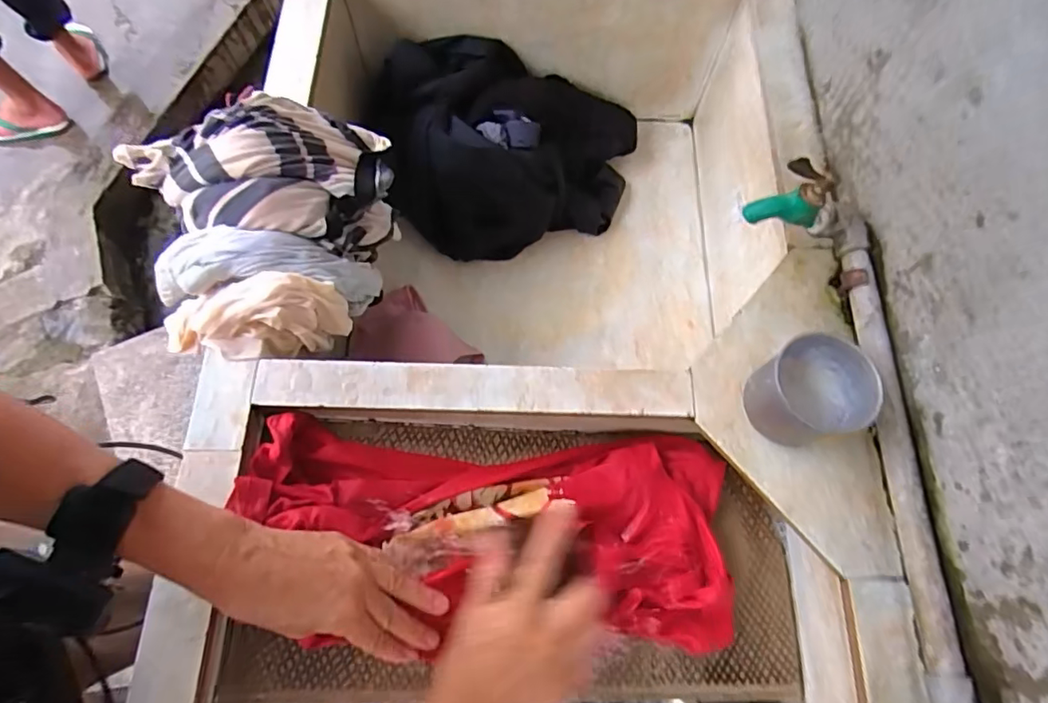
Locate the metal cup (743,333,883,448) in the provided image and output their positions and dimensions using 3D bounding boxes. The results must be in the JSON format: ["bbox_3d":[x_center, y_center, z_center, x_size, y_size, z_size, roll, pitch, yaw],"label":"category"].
[{"bbox_3d":[0.208,0.033,0.413,0.074,0.065,0.069,0,69,1],"label":"metal cup"}]

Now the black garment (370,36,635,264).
[{"bbox_3d":[-0.009,-0.256,0.692,0.298,0.144,0.215,-9,69,-2],"label":"black garment"}]

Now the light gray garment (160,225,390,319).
[{"bbox_3d":[-0.214,-0.065,0.476,0.176,0.073,0.046,3,67,-23],"label":"light gray garment"}]

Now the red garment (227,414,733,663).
[{"bbox_3d":[-0.021,0.137,0.440,0.378,0.036,0.155,7,69,-5],"label":"red garment"}]

